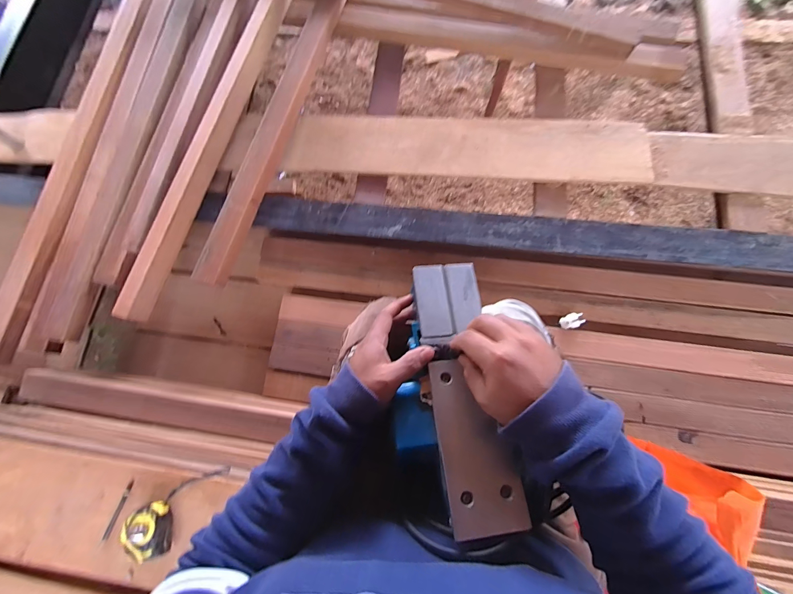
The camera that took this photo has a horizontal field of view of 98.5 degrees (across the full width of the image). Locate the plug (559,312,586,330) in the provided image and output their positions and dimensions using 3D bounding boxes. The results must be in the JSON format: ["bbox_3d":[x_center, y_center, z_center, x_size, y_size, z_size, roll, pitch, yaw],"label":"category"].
[{"bbox_3d":[0.457,0.061,0.887,0.059,0.023,0.037,-25,75,-2],"label":"plug"}]

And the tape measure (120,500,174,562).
[{"bbox_3d":[-0.436,0.411,0.596,0.073,0.034,0.082,-22,75,-1],"label":"tape measure"}]

